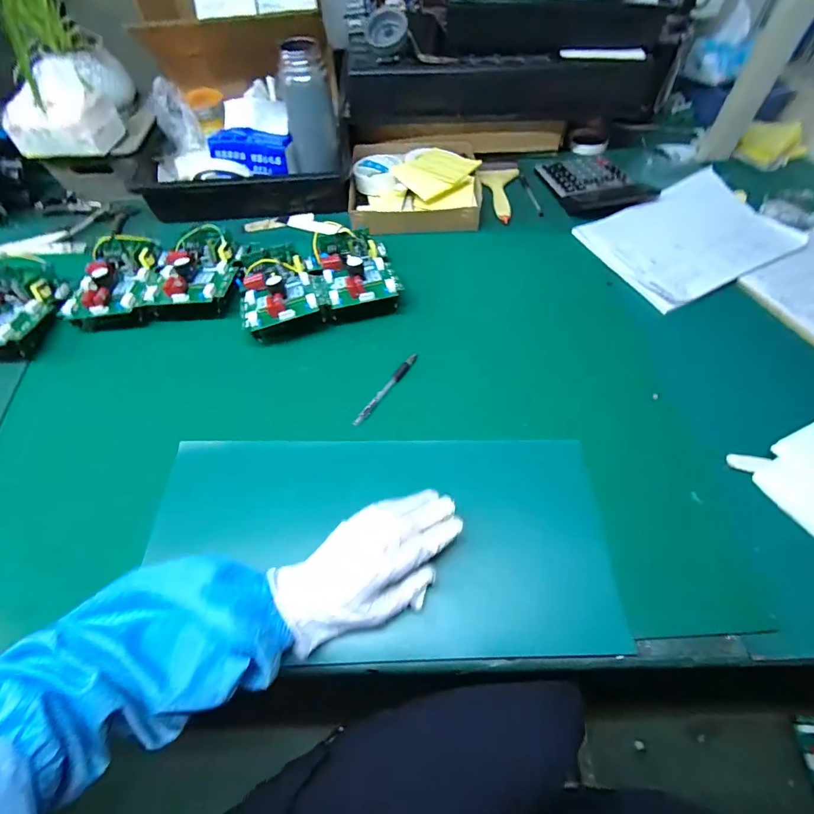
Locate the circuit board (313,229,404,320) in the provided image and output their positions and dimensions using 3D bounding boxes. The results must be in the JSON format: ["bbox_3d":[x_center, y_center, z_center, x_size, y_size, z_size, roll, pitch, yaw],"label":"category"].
[{"bbox_3d":[-0.076,-0.205,0.602,0.108,0.048,0.174,-15,60,-8],"label":"circuit board"}]

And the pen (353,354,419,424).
[{"bbox_3d":[-0.025,-0.024,0.519,0.011,0.013,0.125,31,64,18],"label":"pen"}]

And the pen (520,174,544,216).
[{"bbox_3d":[0.227,-0.386,0.749,0.011,0.010,0.128,-8,58,-4],"label":"pen"}]

